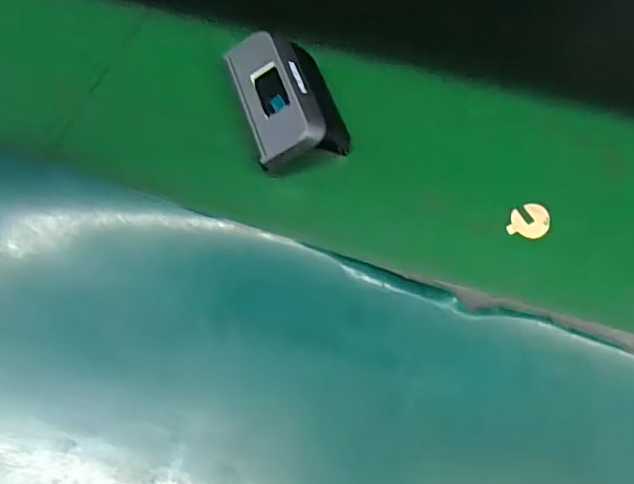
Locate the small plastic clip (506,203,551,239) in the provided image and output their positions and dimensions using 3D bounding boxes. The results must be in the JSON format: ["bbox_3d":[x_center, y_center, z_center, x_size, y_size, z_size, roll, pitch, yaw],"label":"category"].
[{"bbox_3d":[0.102,-0.010,0.277,0.018,0.004,0.017,10,75,16],"label":"small plastic clip"}]

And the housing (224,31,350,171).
[{"bbox_3d":[-0.016,-0.075,0.292,0.046,0.020,0.070,-17,68,-7],"label":"housing"}]

